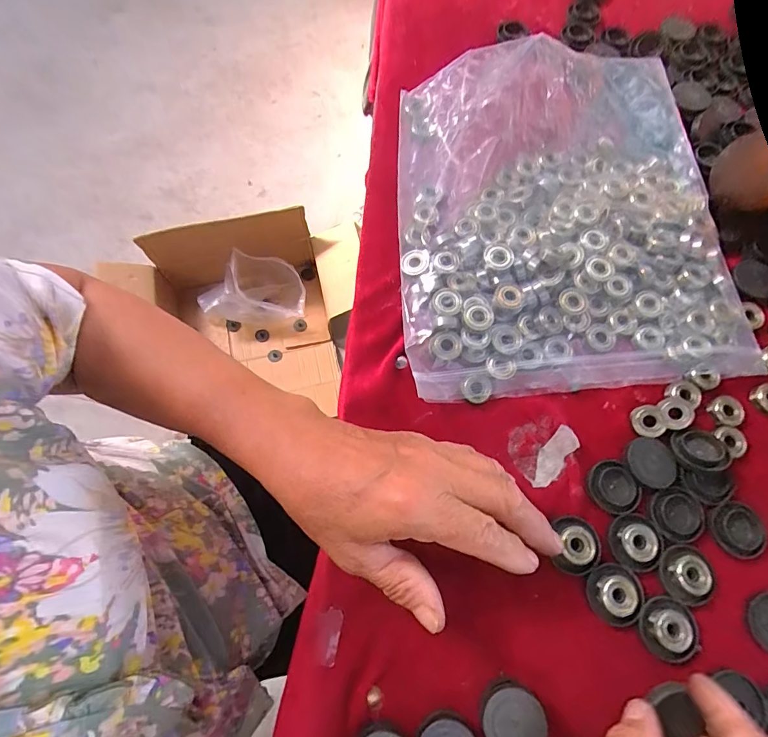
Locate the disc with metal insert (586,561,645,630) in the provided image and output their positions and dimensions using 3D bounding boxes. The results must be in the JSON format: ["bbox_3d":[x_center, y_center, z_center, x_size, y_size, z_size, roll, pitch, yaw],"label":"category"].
[{"bbox_3d":[0.139,0.135,0.250,0.029,0.008,0.033,4,71,-1],"label":"disc with metal insert"}]

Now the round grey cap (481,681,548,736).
[{"bbox_3d":[0.069,0.190,0.227,0.032,0.016,0.032,-27,74,-10],"label":"round grey cap"}]

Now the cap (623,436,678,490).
[{"bbox_3d":[0.176,0.062,0.275,0.029,0.007,0.033,-28,74,-11],"label":"cap"}]

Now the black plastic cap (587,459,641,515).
[{"bbox_3d":[0.150,0.077,0.273,0.029,0.005,0.033,-25,74,-10],"label":"black plastic cap"}]

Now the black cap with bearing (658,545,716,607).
[{"bbox_3d":[0.184,0.126,0.255,0.028,0.010,0.032,12,71,2],"label":"black cap with bearing"}]

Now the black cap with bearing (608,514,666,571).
[{"bbox_3d":[0.159,0.109,0.261,0.031,0.012,0.032,1,71,-2],"label":"black cap with bearing"}]

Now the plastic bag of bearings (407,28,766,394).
[{"bbox_3d":[0.133,-0.122,0.319,0.252,0.046,0.276,-5,71,-4],"label":"plastic bag of bearings"}]

